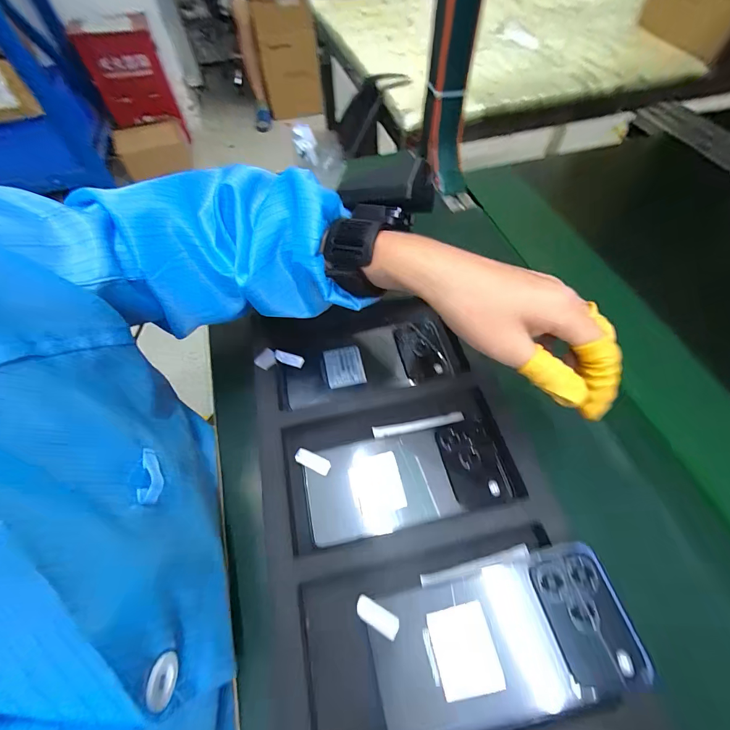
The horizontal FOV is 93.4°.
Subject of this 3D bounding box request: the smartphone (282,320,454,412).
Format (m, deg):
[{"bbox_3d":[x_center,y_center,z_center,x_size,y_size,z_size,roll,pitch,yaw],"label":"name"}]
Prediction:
[{"bbox_3d":[0.004,-0.002,0.341,0.160,0.012,0.073,-12,60,-5],"label":"smartphone"}]

